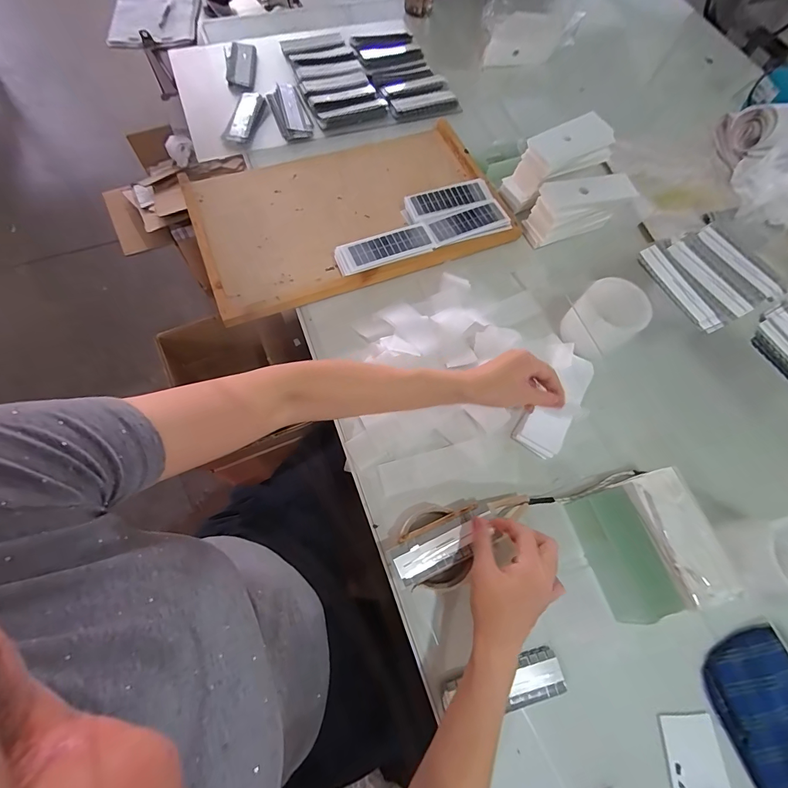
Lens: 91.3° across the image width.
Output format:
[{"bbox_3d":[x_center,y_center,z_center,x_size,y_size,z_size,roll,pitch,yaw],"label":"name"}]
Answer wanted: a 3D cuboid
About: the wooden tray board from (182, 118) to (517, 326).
[{"bbox_3d":[-0.072,-0.315,0.645,0.491,0.031,0.314,-19,70,-11],"label":"wooden tray board"}]

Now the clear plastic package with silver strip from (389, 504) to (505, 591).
[{"bbox_3d":[0.059,0.172,0.437,0.124,0.008,0.045,-20,70,-14],"label":"clear plastic package with silver strip"}]

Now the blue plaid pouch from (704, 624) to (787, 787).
[{"bbox_3d":[0.415,0.352,0.406,0.108,0.019,0.161,-17,70,-10],"label":"blue plaid pouch"}]

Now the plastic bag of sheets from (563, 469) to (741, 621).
[{"bbox_3d":[0.303,0.177,0.460,0.132,0.064,0.141,-17,70,-10],"label":"plastic bag of sheets"}]

